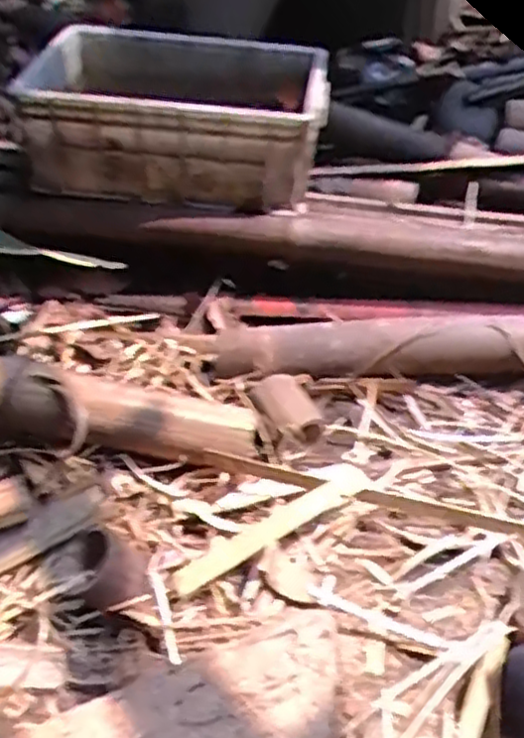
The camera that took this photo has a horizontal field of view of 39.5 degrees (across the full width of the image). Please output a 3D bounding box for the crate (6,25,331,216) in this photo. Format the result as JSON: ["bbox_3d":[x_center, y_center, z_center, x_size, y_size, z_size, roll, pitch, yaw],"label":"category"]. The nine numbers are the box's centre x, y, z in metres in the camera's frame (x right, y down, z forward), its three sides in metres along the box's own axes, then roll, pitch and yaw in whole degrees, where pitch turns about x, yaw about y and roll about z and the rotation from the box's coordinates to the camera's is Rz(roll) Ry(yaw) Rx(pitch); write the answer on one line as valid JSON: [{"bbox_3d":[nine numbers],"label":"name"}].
[{"bbox_3d":[-0.120,-0.358,1.085,0.421,0.215,0.269,5,42,6],"label":"crate"}]

